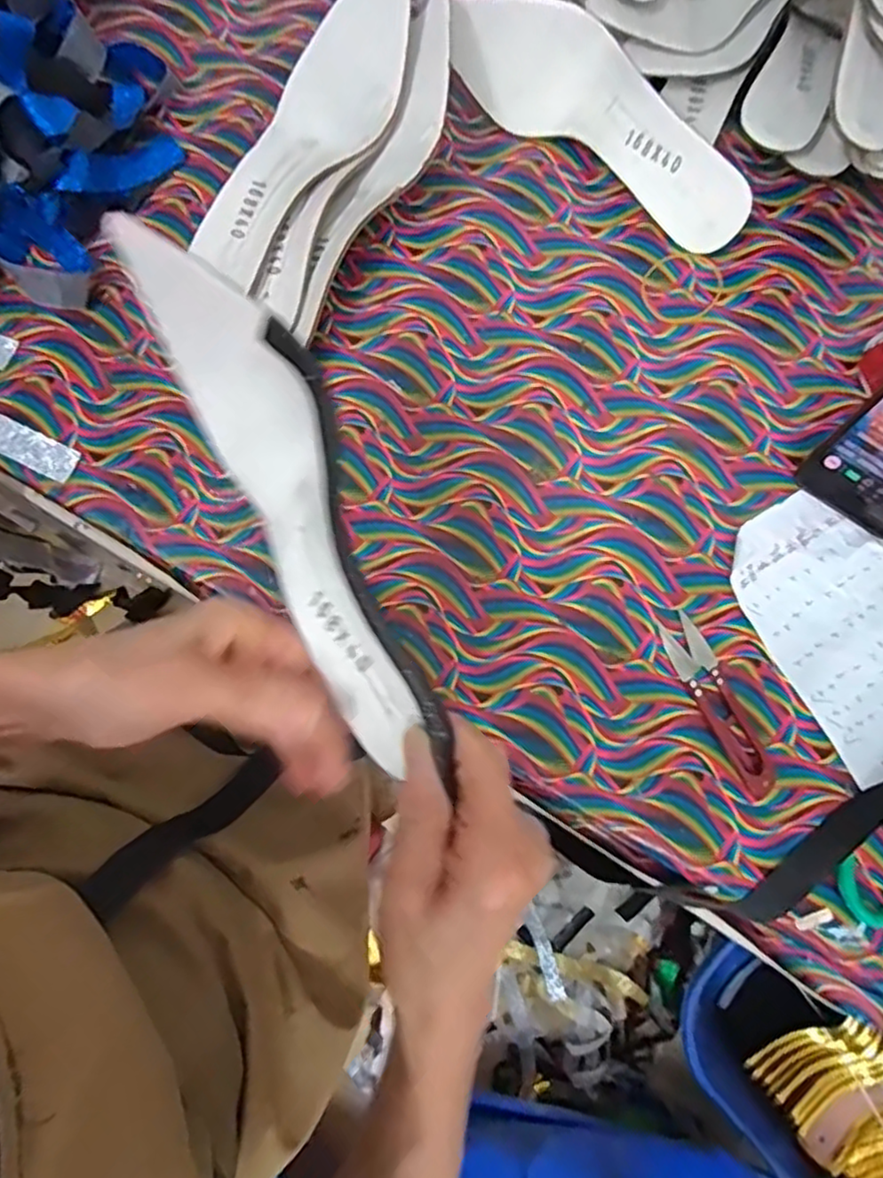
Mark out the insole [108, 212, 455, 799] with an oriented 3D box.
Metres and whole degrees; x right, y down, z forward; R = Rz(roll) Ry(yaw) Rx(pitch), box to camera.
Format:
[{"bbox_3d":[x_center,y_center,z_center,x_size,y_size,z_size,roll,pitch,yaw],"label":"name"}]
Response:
[{"bbox_3d":[-0.064,-0.039,0.289,0.055,0.061,0.248,-26,90,-5],"label":"insole"}]

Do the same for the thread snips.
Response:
[{"bbox_3d":[0.173,0.072,0.404,0.027,0.004,0.117,-25,80,-5],"label":"thread snips"}]

